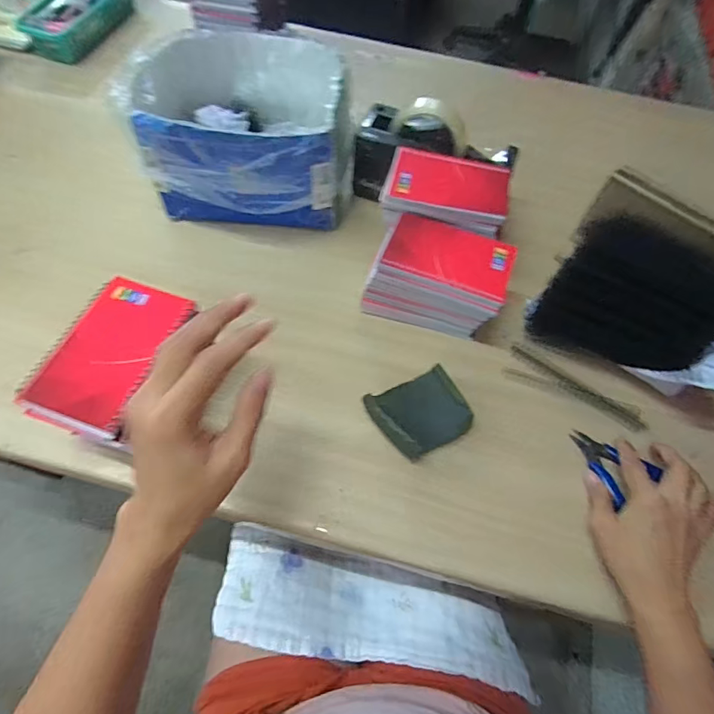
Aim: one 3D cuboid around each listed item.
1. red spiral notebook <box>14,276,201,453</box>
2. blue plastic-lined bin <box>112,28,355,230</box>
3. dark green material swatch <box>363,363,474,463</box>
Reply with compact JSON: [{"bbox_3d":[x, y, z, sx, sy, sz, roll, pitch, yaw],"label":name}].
[{"bbox_3d":[-0.200,-0.004,0.364,0.088,0.009,0.135,18,62,6],"label":"red spiral notebook"},{"bbox_3d":[-0.133,-0.271,0.551,0.250,0.147,0.210,5,61,-2],"label":"blue plastic-lined bin"},{"bbox_3d":[0.063,0.057,0.439,0.090,0.032,0.071,-21,65,-15],"label":"dark green material swatch"}]

